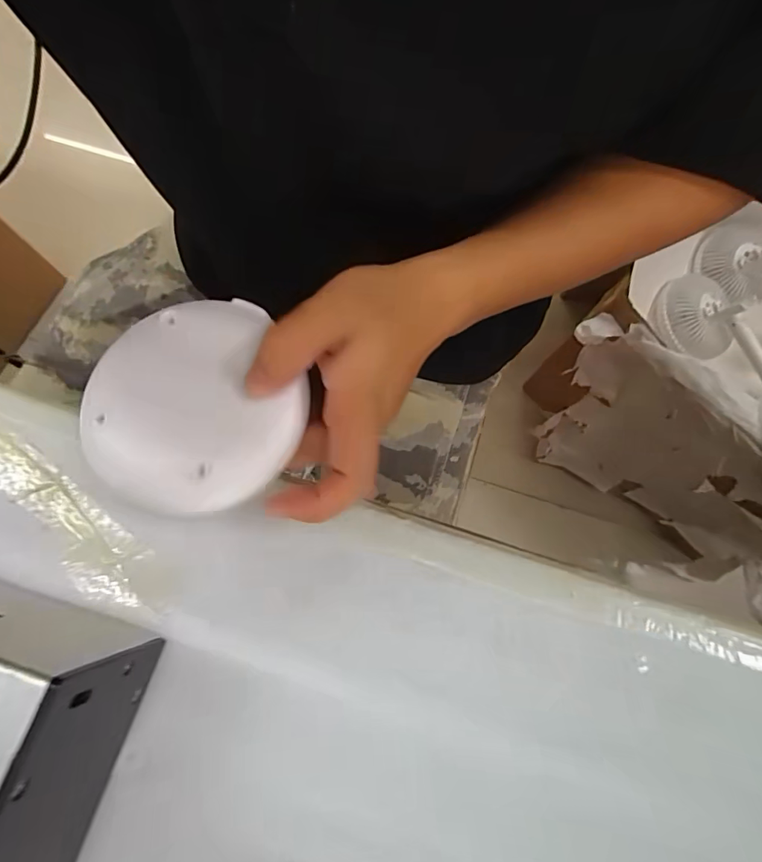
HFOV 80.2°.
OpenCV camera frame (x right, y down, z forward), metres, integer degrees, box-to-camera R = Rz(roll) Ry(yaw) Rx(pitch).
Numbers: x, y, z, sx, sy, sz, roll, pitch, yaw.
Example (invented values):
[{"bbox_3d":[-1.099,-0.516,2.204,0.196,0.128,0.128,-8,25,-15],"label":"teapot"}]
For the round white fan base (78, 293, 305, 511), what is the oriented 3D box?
[{"bbox_3d":[-0.090,-0.014,0.214,0.097,0.014,0.104,0,76,-1],"label":"round white fan base"}]

